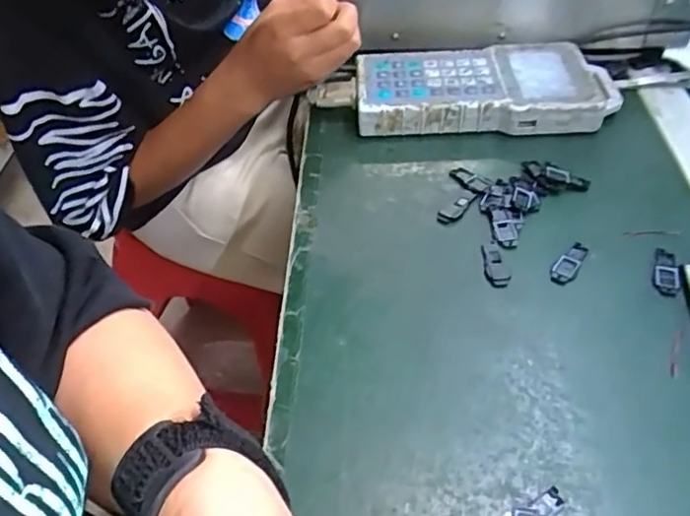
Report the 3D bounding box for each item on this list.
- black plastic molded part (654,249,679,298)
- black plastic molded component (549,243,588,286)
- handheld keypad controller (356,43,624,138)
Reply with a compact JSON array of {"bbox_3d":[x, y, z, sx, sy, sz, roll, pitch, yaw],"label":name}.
[{"bbox_3d":[0.214,0.009,0.419,0.015,0.004,0.043,12,47,19],"label":"black plastic molded part"},{"bbox_3d":[0.153,0.004,0.428,0.015,0.004,0.040,25,52,29],"label":"black plastic molded component"},{"bbox_3d":[0.124,-0.149,0.556,0.223,0.032,0.098,-2,44,5],"label":"handheld keypad controller"}]

